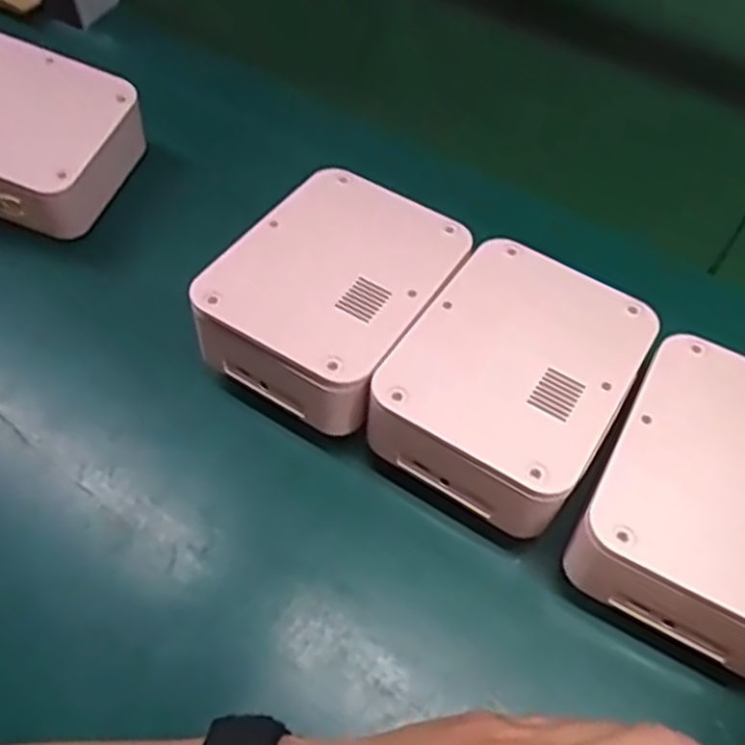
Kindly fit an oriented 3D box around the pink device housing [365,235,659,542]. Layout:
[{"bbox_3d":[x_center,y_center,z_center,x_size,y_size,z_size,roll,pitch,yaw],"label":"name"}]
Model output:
[{"bbox_3d":[0.068,0.000,0.354,0.096,0.037,0.130,28,60,17],"label":"pink device housing"}]

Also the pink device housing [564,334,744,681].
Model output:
[{"bbox_3d":[0.152,0.051,0.322,0.097,0.036,0.128,26,59,16],"label":"pink device housing"}]

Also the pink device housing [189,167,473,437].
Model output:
[{"bbox_3d":[-0.017,-0.044,0.379,0.096,0.042,0.128,26,59,16],"label":"pink device housing"}]

